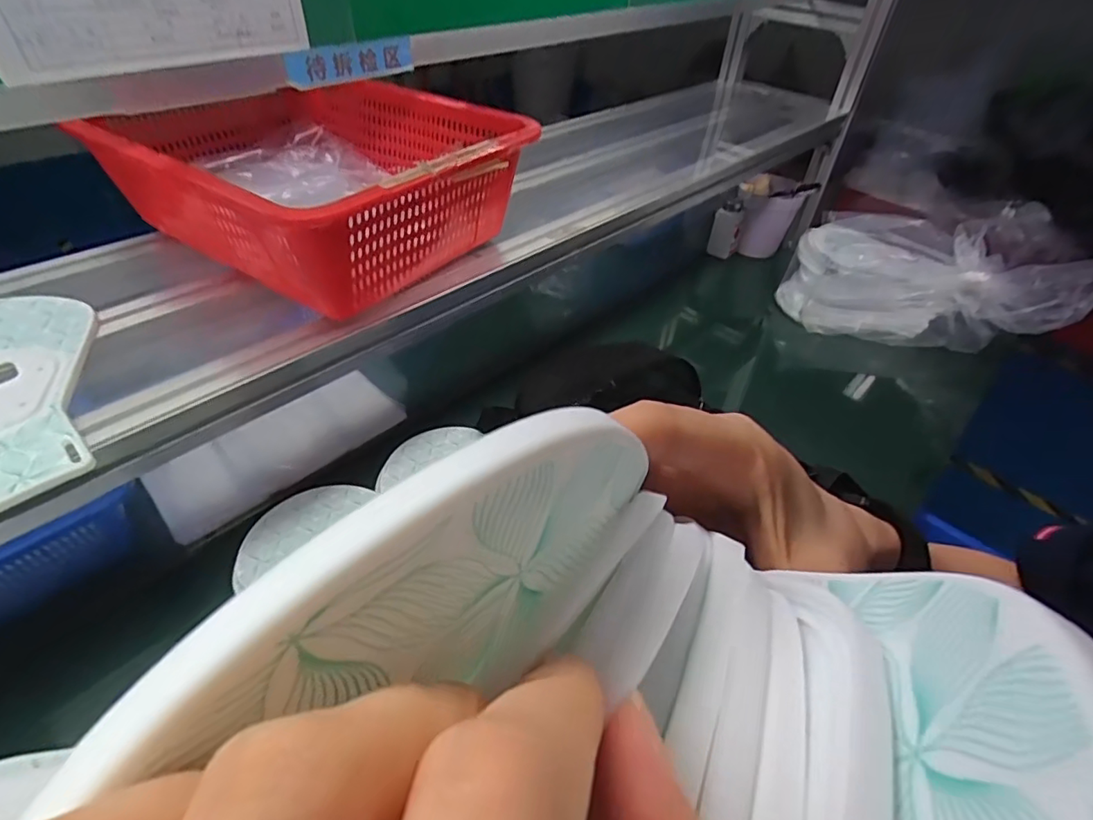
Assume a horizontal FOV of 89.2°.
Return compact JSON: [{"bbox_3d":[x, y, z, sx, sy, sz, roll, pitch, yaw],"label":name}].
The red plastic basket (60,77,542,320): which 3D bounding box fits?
[{"bbox_3d":[-0.233,-0.237,0.561,0.375,0.112,0.295,26,47,22],"label":"red plastic basket"}]

